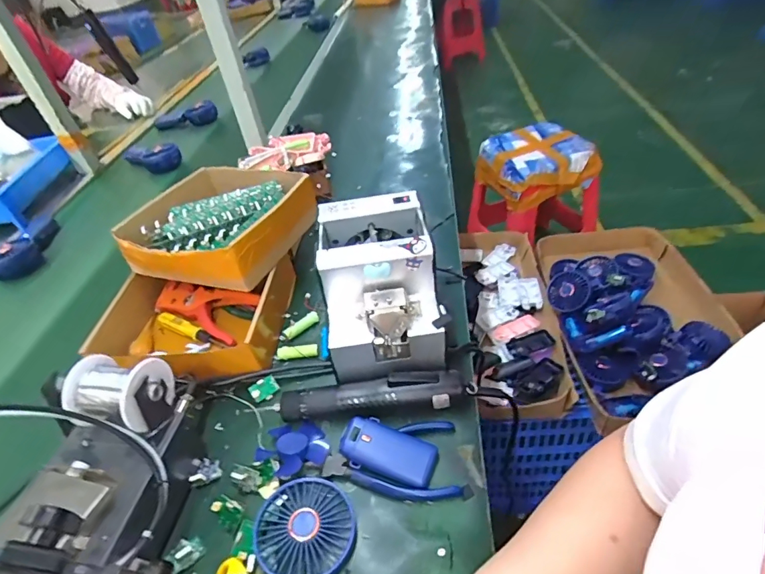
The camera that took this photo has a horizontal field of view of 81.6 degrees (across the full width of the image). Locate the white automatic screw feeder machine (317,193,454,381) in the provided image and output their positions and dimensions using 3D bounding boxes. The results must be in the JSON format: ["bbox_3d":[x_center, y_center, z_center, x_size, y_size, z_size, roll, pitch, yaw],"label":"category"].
[{"bbox_3d":[-0.003,0.004,0.522,0.124,0.147,0.177,-11,41,-1],"label":"white automatic screw feeder machine"}]

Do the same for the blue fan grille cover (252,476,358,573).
[{"bbox_3d":[-0.068,0.214,0.394,0.085,0.020,0.085,7,44,19],"label":"blue fan grille cover"}]

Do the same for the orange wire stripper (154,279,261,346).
[{"bbox_3d":[-0.256,0.027,0.630,0.142,0.025,0.081,19,66,23],"label":"orange wire stripper"}]

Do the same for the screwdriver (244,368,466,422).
[{"bbox_3d":[-0.026,0.118,0.478,0.228,0.037,0.041,-9,41,2],"label":"screwdriver"}]

